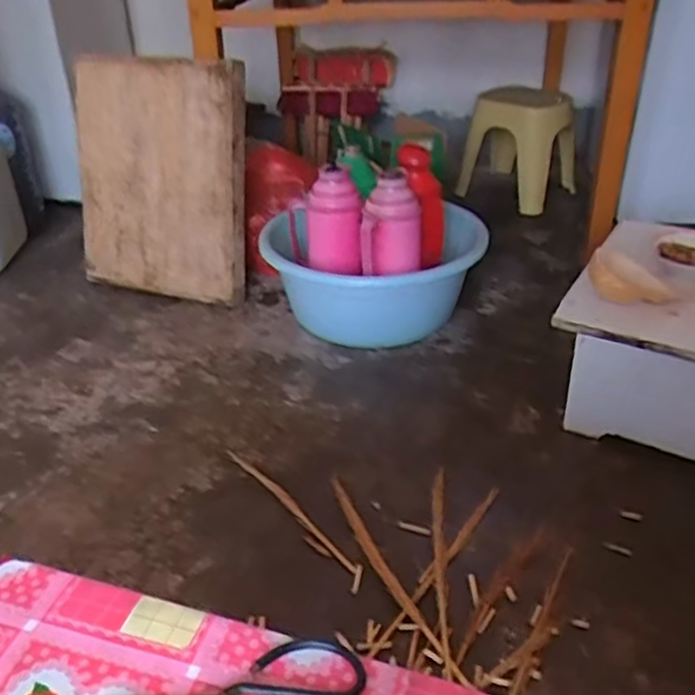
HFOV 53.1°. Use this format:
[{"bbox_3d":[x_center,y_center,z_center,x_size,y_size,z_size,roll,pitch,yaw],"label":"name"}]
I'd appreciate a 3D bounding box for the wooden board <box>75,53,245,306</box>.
[{"bbox_3d":[-0.456,-0.391,1.623,0.454,0.537,0.070,13,24,19],"label":"wooden board"}]

